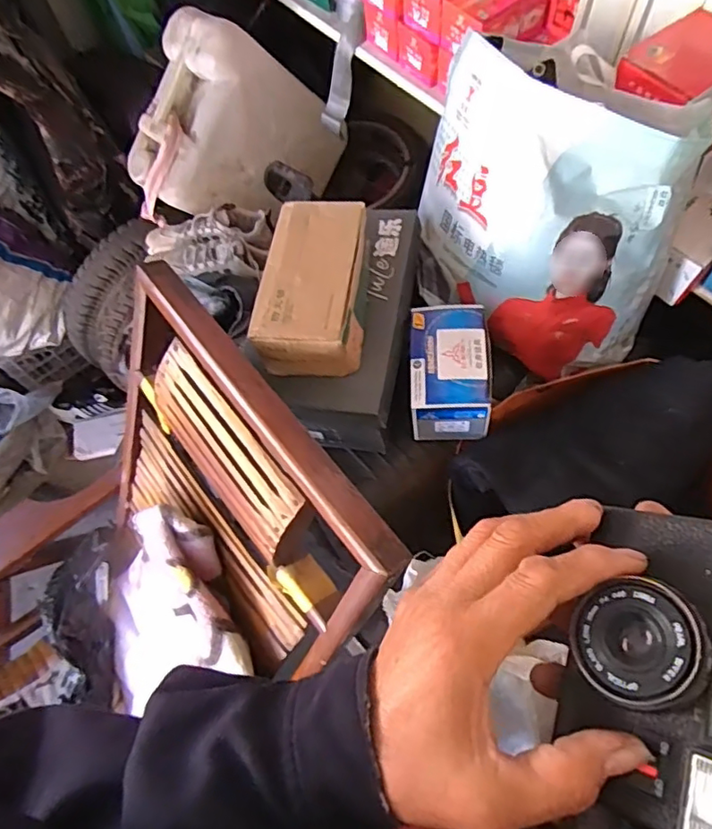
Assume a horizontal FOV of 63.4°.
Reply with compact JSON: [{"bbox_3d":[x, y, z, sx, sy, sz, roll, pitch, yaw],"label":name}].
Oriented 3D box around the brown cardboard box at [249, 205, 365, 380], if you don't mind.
[{"bbox_3d":[-0.047,-0.147,0.665,0.119,0.057,0.213,6,66,6],"label":"brown cardboard box"}]

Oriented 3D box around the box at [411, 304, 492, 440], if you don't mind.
[{"bbox_3d":[0.110,-0.049,0.700,0.093,0.080,0.148,0,66,3],"label":"box"}]

